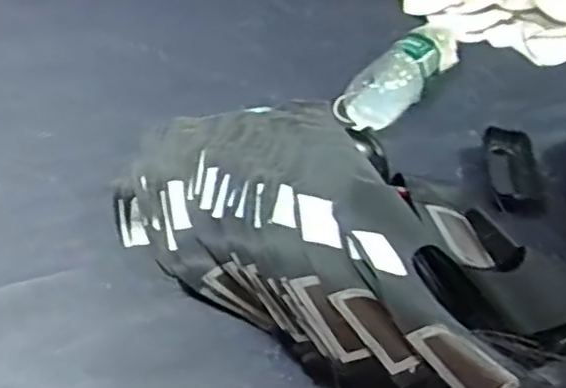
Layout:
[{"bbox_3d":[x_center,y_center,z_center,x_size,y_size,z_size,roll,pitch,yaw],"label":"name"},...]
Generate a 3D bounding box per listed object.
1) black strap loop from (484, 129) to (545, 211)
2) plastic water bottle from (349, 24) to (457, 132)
[{"bbox_3d":[0.245,-0.023,0.705,0.061,0.027,0.111,6,46,-1],"label":"black strap loop"},{"bbox_3d":[0.144,-0.143,0.791,0.065,0.063,0.203,30,50,20],"label":"plastic water bottle"}]

